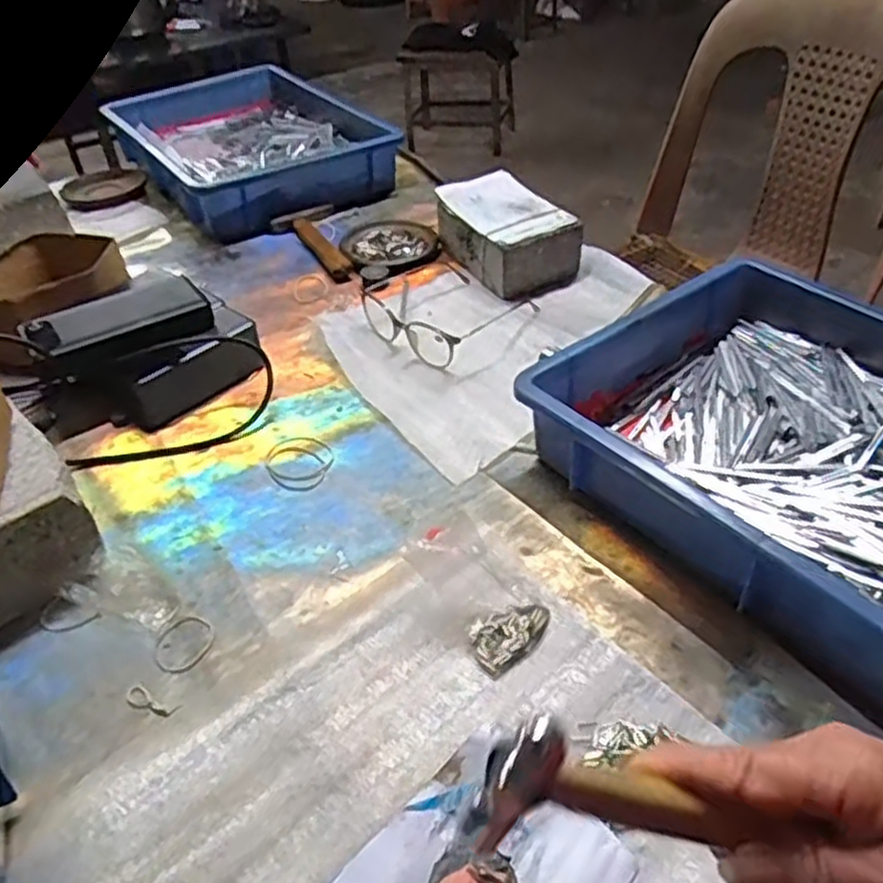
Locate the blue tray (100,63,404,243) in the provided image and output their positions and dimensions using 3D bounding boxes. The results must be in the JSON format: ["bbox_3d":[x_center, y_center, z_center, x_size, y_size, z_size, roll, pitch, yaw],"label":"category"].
[{"bbox_3d":[-0.281,-0.424,1.081,0.288,0.088,0.425,-29,46,-26],"label":"blue tray"}]

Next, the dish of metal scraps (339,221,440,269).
[{"bbox_3d":[-0.058,-0.231,0.899,0.103,0.013,0.111,2,42,-2],"label":"dish of metal scraps"}]

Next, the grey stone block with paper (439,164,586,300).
[{"bbox_3d":[0.071,-0.235,0.852,0.098,0.071,0.155,-24,45,-23],"label":"grey stone block with paper"}]

